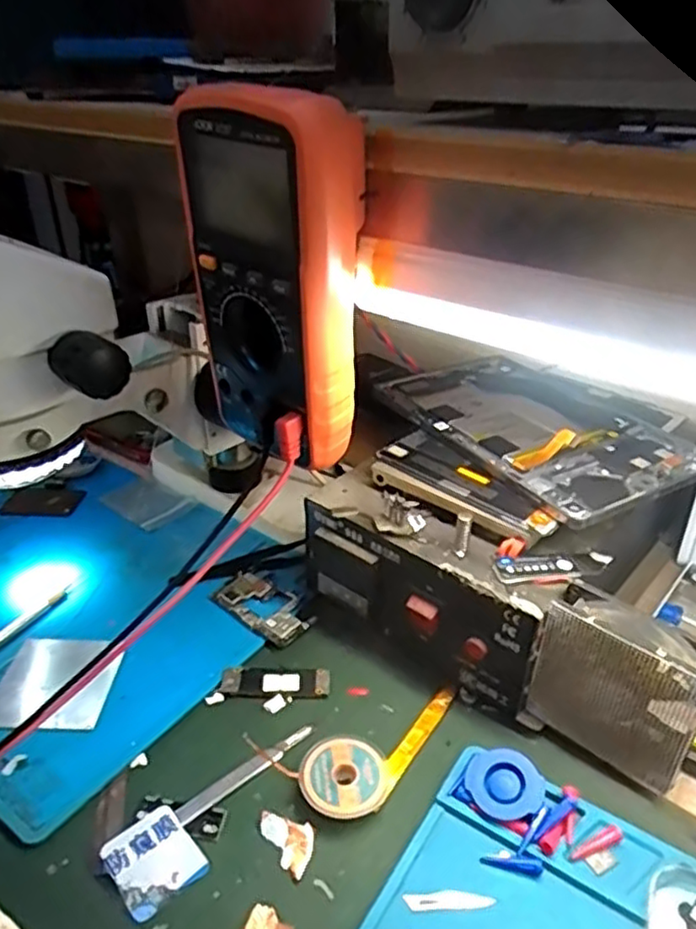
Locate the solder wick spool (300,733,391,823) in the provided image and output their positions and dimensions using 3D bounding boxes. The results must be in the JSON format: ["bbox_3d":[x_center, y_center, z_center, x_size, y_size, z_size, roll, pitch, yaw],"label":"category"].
[{"bbox_3d":[-0.001,0.163,0.351,0.043,0.012,0.046,-1,31,1],"label":"solder wick spool"}]

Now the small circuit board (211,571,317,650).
[{"bbox_3d":[-0.057,0.097,0.463,0.071,0.005,0.038,22,38,33],"label":"small circuit board"}]

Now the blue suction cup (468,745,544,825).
[{"bbox_3d":[0.080,0.162,0.342,0.035,0.008,0.035,-8,46,8],"label":"blue suction cup"}]

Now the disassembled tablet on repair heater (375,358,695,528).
[{"bbox_3d":[0.134,-0.033,0.470,0.142,0.017,0.209,-16,34,-26],"label":"disassembled tablet on repair heater"}]

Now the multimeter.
[{"bbox_3d":[-0.038,-0.089,0.339,0.093,0.167,0.050,23,39,34],"label":"multimeter"}]

